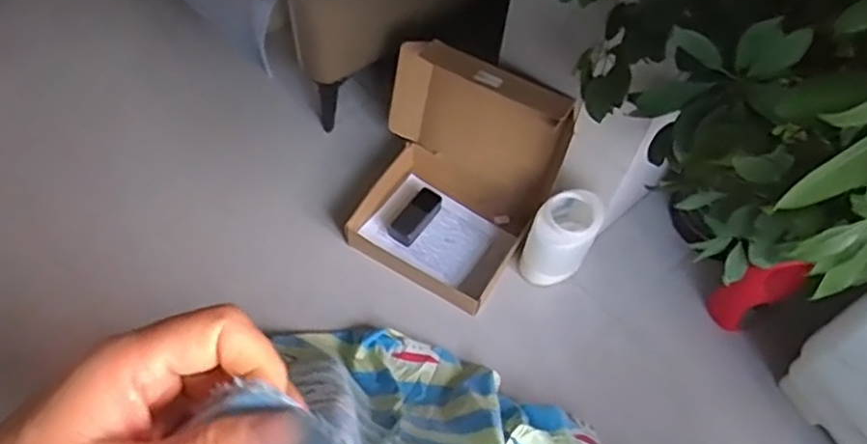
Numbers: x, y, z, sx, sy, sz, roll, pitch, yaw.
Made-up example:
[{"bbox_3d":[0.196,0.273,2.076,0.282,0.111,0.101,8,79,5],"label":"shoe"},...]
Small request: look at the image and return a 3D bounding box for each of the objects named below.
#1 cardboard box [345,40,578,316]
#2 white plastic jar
[{"bbox_3d":[0.020,-0.098,1.389,0.392,0.305,0.349,29,61,14],"label":"cardboard box"},{"bbox_3d":[0.253,0.036,1.382,0.119,0.173,0.141,28,61,13],"label":"white plastic jar"}]

